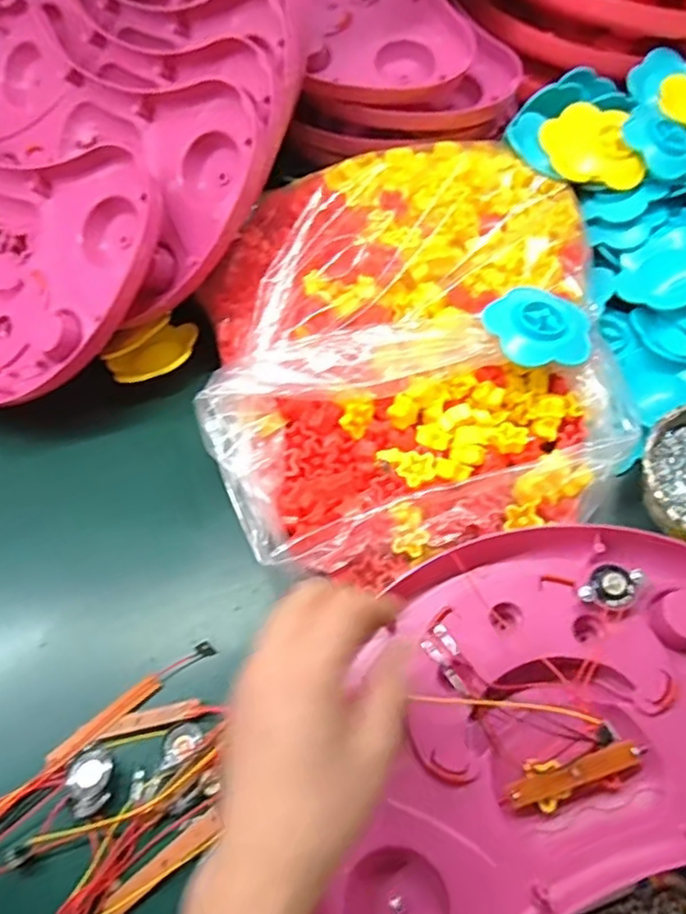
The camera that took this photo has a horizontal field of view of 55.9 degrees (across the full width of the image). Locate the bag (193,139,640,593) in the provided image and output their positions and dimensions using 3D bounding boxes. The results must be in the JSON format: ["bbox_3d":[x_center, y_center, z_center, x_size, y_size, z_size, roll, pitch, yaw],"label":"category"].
[{"bbox_3d":[0.051,-0.096,0.501,0.310,0.074,0.353,-7,60,0],"label":"bag"}]

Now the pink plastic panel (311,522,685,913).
[{"bbox_3d":[0.126,0.154,0.376,0.321,0.039,0.218,-17,60,-6],"label":"pink plastic panel"}]

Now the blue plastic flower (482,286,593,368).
[{"bbox_3d":[0.147,-0.097,0.479,0.071,0.010,0.074,2,61,-3],"label":"blue plastic flower"}]

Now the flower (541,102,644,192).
[{"bbox_3d":[0.212,-0.270,0.558,0.076,0.022,0.081,-7,60,0],"label":"flower"}]

